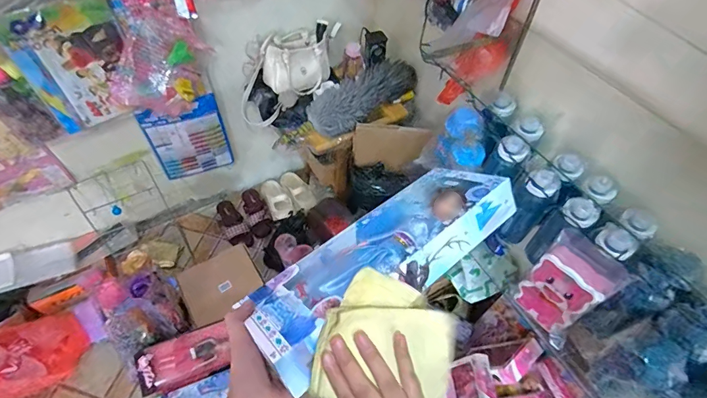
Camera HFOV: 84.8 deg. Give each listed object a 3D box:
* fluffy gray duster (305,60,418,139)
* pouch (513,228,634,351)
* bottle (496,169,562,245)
[{"bbox_3d":[0.032,-0.342,1.261,0.388,0.110,0.138,-29,59,-22],"label":"fluffy gray duster"},{"bbox_3d":[0.432,0.179,0.788,0.101,0.191,0.141,-30,60,-22],"label":"pouch"},{"bbox_3d":[0.391,0.016,0.866,0.077,0.192,0.080,33,59,21],"label":"bottle"}]

